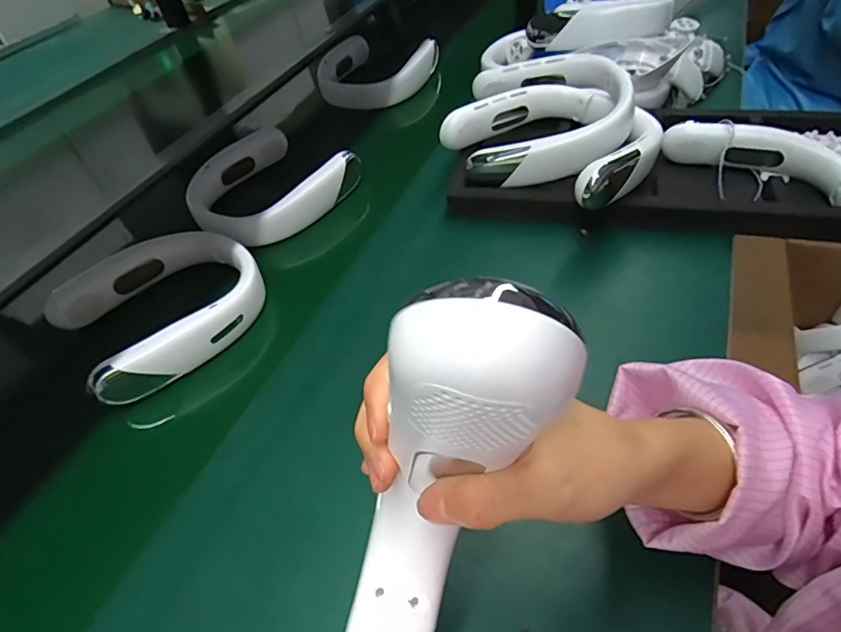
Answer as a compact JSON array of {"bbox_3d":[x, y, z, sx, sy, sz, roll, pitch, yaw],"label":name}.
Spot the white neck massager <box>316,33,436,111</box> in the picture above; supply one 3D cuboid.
[{"bbox_3d":[-0.084,-0.436,0.892,0.178,0.053,0.185,16,53,19],"label":"white neck massager"}]

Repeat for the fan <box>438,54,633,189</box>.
[{"bbox_3d":[0.149,-0.229,0.601,0.201,0.074,0.153,-29,52,-18],"label":"fan"}]

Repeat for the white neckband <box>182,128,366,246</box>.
[{"bbox_3d":[-0.201,-0.176,0.684,0.190,0.052,0.193,23,56,24],"label":"white neckband"}]

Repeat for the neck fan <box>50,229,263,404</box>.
[{"bbox_3d":[-0.277,-0.019,0.547,0.200,0.042,0.196,-39,56,-25],"label":"neck fan"}]

